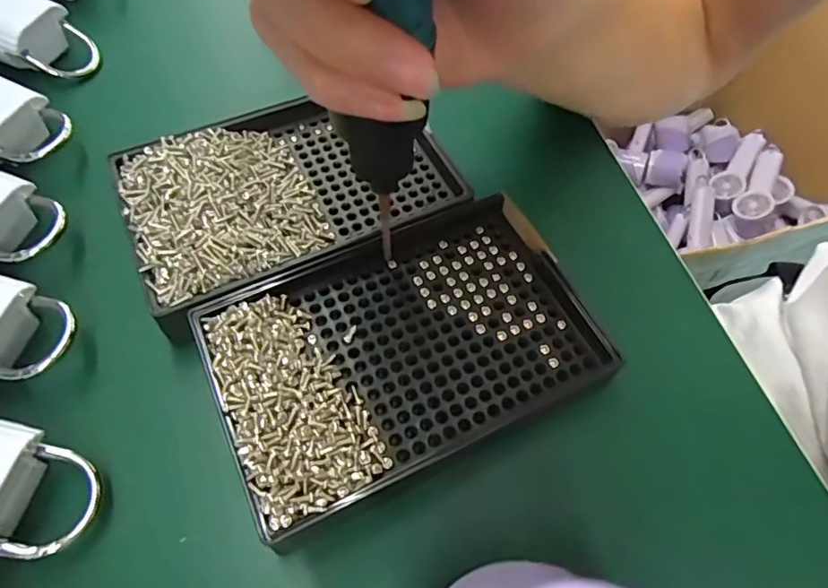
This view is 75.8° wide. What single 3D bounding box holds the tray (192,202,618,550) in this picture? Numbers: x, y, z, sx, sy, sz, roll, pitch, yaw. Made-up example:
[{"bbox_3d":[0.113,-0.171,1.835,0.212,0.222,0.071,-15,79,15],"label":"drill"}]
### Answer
[{"bbox_3d":[-0.001,0.017,0.196,0.136,0.017,0.089,-24,63,-14],"label":"tray"}]

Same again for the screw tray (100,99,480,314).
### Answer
[{"bbox_3d":[-0.055,-0.049,0.228,0.129,0.016,0.086,-24,63,-13],"label":"screw tray"}]

